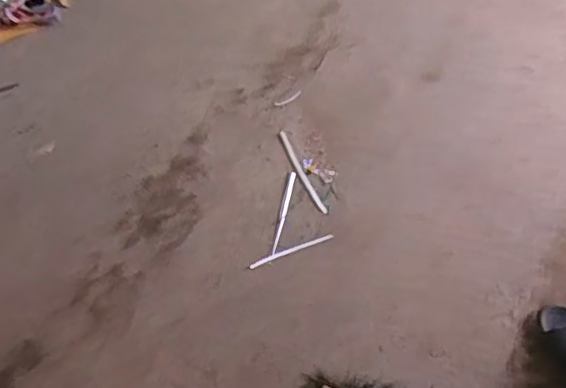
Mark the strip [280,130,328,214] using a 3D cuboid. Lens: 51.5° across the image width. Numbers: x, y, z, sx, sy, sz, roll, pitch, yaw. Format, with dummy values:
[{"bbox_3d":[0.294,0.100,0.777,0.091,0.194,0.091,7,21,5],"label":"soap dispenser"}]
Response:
[{"bbox_3d":[0.049,-0.062,1.556,0.024,0.010,0.267,-24,67,-7],"label":"strip"}]

